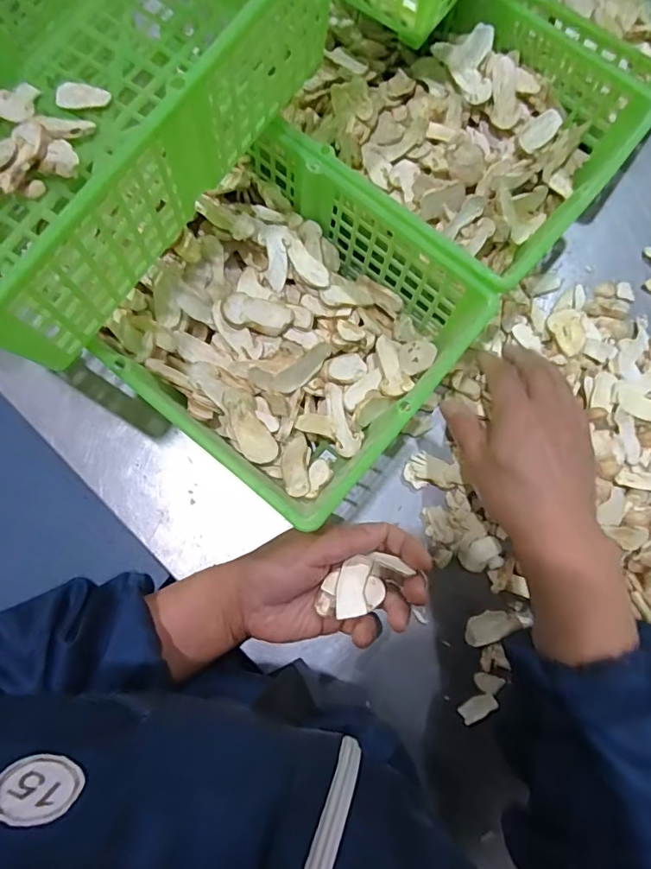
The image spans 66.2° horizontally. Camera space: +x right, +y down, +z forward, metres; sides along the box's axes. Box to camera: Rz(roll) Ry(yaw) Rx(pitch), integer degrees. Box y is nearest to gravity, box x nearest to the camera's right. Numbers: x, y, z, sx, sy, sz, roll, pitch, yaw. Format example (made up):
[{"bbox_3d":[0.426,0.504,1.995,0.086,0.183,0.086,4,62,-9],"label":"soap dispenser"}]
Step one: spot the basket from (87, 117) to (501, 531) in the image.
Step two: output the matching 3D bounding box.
[{"bbox_3d":[-0.031,-0.077,0.394,0.223,0.105,0.209,40,80,7],"label":"basket"}]

